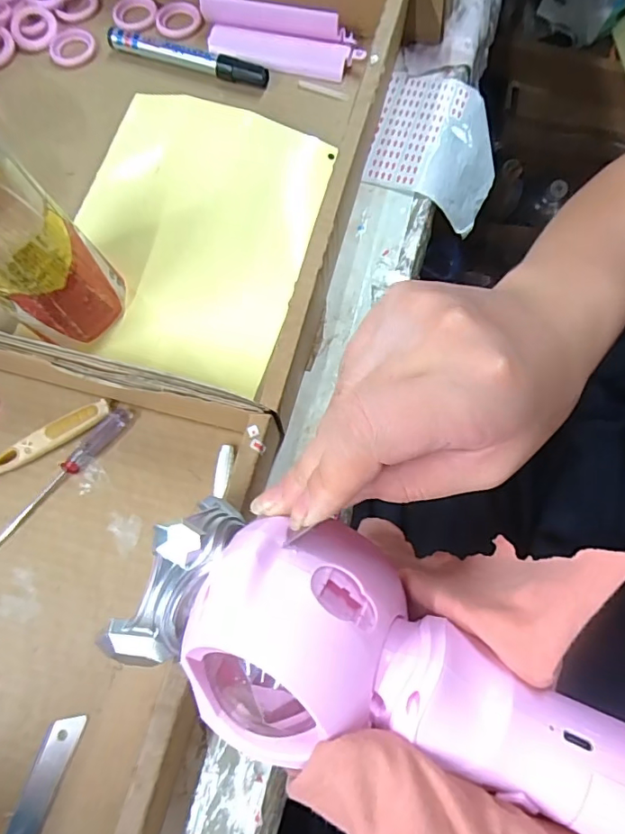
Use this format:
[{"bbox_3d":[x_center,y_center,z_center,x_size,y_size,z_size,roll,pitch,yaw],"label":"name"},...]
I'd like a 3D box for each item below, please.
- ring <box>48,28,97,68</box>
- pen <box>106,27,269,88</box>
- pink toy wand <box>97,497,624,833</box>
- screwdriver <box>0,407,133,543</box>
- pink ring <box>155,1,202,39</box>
[{"bbox_3d":[-0.196,-0.302,0.413,0.036,0.005,0.037,0,75,1],"label":"ring"},{"bbox_3d":[-0.100,-0.284,0.400,0.135,0.017,0.014,20,76,6],"label":"pen"},{"bbox_3d":[0.092,0.114,0.162,0.338,0.066,0.074,20,76,13],"label":"pink toy wand"},{"bbox_3d":[-0.159,0.040,0.314,0.011,0.009,0.122,40,79,10],"label":"screwdriver"},{"bbox_3d":[-0.111,-0.331,0.422,0.037,0.007,0.044,-12,75,-3],"label":"pink ring"}]

